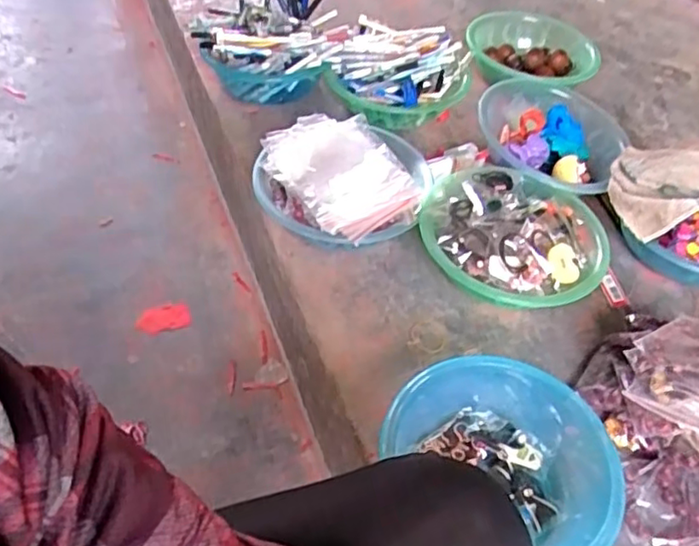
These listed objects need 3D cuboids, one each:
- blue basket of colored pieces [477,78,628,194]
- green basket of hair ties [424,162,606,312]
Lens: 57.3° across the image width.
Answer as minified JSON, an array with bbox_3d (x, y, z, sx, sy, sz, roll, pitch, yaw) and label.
[{"bbox_3d":[0.293,-0.187,0.969,0.217,0.088,0.200,21,49,11],"label":"blue basket of colored pieces"},{"bbox_3d":[0.217,-0.048,0.841,0.225,0.084,0.227,4,48,-4],"label":"green basket of hair ties"}]

